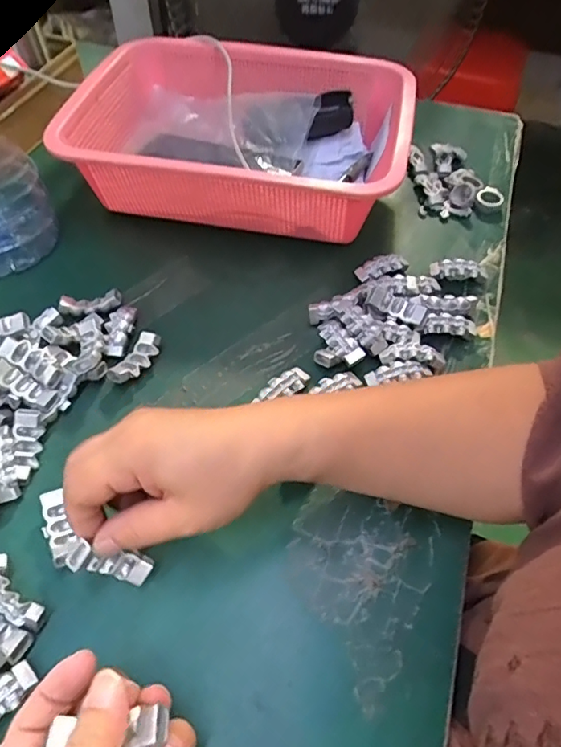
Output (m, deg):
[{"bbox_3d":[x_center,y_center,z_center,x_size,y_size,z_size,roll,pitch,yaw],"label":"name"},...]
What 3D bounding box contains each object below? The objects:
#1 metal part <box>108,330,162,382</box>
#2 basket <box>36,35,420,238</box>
[{"bbox_3d":[-0.107,-0.012,0.384,0.021,0.010,0.045,21,56,14],"label":"metal part"},{"bbox_3d":[-0.035,-0.234,0.491,0.294,0.080,0.220,10,54,6],"label":"basket"}]

